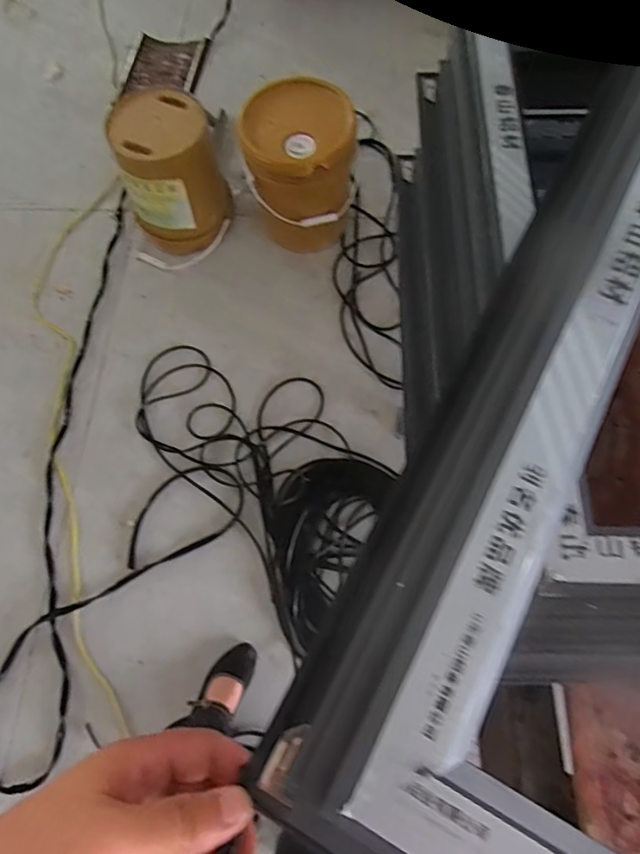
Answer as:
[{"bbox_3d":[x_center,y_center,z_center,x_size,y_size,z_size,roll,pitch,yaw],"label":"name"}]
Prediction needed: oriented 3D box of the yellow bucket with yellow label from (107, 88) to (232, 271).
[{"bbox_3d":[-0.432,-0.718,1.545,0.293,0.388,0.269,0,70,1],"label":"yellow bucket with yellow label"}]

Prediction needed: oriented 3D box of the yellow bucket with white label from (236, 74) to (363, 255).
[{"bbox_3d":[-0.053,-0.715,1.542,0.297,0.421,0.270,0,70,1],"label":"yellow bucket with white label"}]

